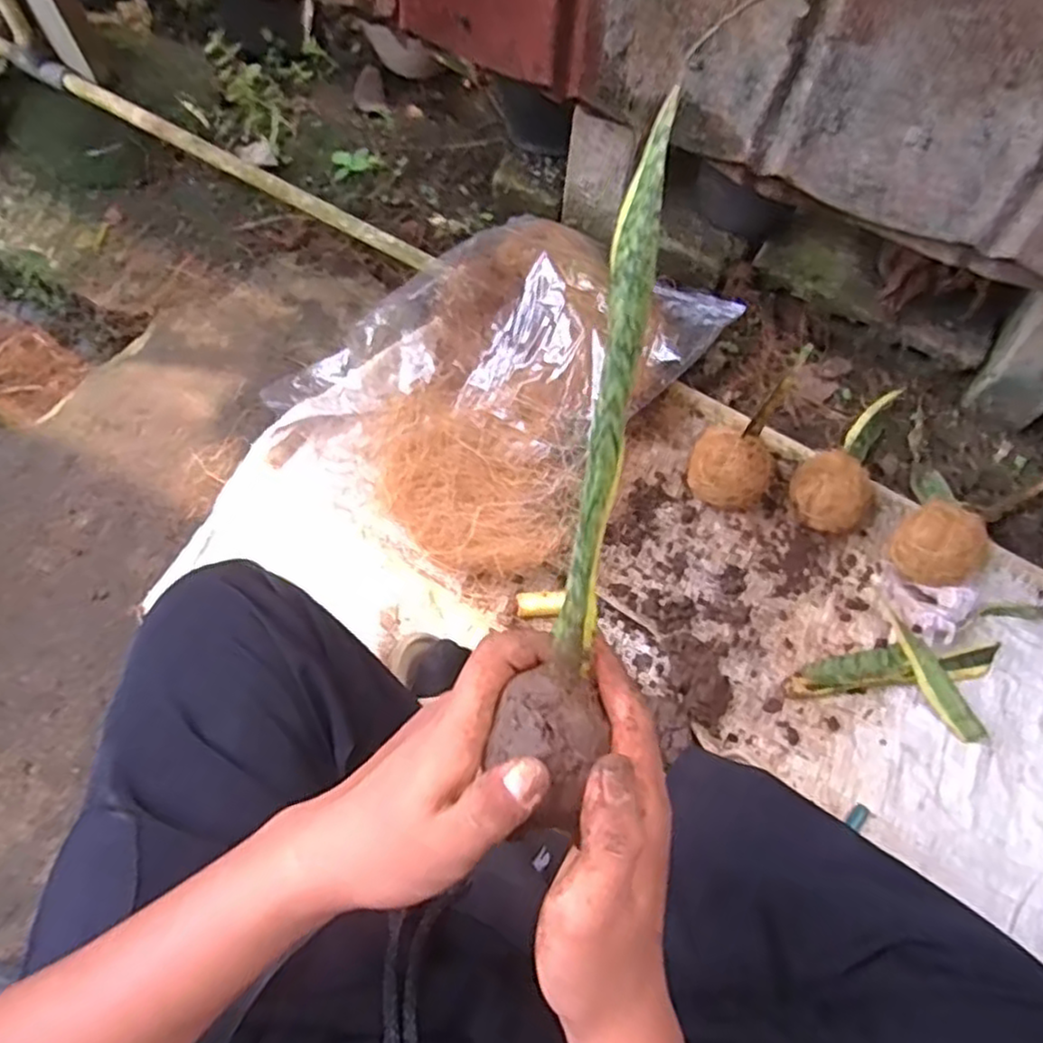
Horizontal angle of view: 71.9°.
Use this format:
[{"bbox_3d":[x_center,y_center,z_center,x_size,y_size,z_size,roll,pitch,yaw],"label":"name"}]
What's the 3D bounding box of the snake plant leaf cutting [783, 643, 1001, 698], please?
[{"bbox_3d":[0.377,0.148,0.735,0.228,0.028,0.041,-6,68,-3],"label":"snake plant leaf cutting"}]

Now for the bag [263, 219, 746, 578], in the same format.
[{"bbox_3d":[-0.002,-0.165,0.800,0.326,0.115,0.448,39,72,14],"label":"bag"}]

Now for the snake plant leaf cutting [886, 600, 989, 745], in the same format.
[{"bbox_3d":[0.413,0.156,0.730,0.029,0.032,0.146,-21,70,-9],"label":"snake plant leaf cutting"}]

